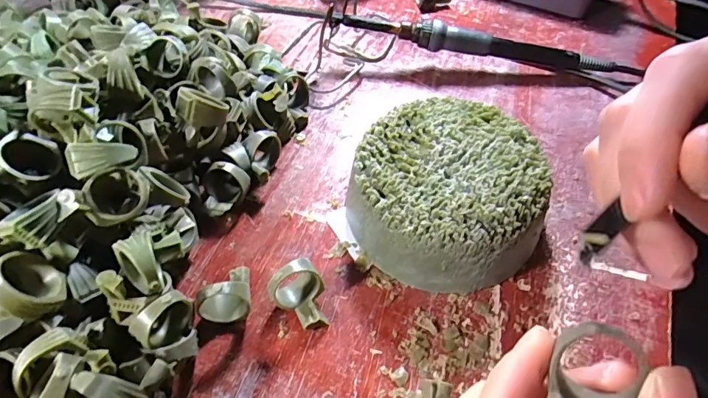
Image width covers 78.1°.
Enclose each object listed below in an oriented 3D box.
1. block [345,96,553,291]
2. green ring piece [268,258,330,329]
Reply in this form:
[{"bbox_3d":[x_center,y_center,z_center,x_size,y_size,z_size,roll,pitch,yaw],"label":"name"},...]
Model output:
[{"bbox_3d":[0.050,-0.004,0.241,0.096,0.047,0.097,0,54,0],"label":"block"},{"bbox_3d":[-0.027,0.048,0.215,0.026,0.026,0.027,-14,55,-9],"label":"green ring piece"}]

